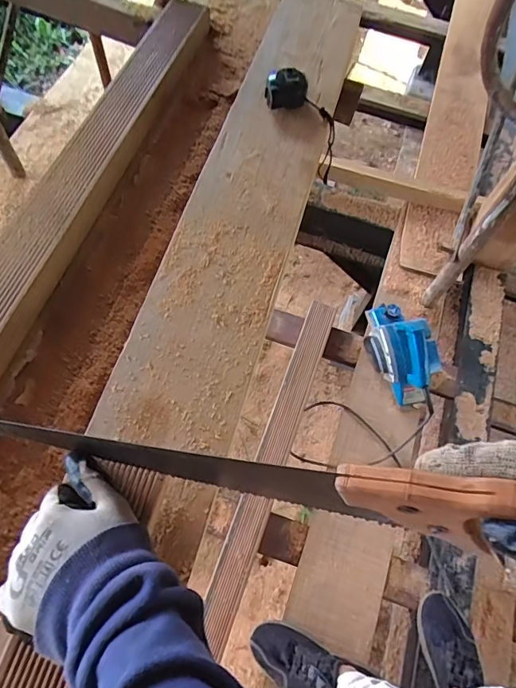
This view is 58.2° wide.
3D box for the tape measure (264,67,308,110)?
[{"bbox_3d":[0.042,-0.387,0.700,0.062,0.030,0.064,9,65,-1],"label":"tape measure"}]

